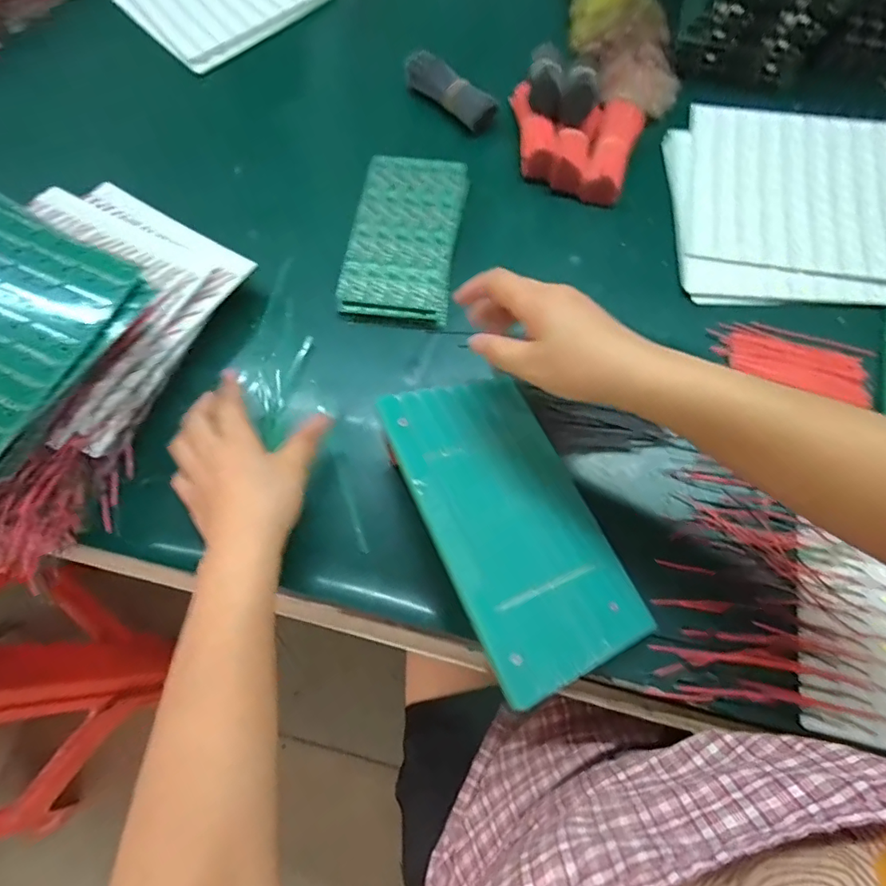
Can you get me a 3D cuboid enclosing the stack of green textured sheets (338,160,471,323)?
[{"bbox_3d":[-0.039,-0.212,0.538,0.106,0.023,0.197,8,69,4],"label":"stack of green textured sheets"}]

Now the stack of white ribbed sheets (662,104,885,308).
[{"bbox_3d":[0.354,-0.256,0.539,0.221,0.023,0.251,2,69,2],"label":"stack of white ribbed sheets"}]

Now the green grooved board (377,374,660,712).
[{"bbox_3d":[0.054,0.054,0.397,0.139,0.009,0.231,-15,67,-31],"label":"green grooved board"}]

